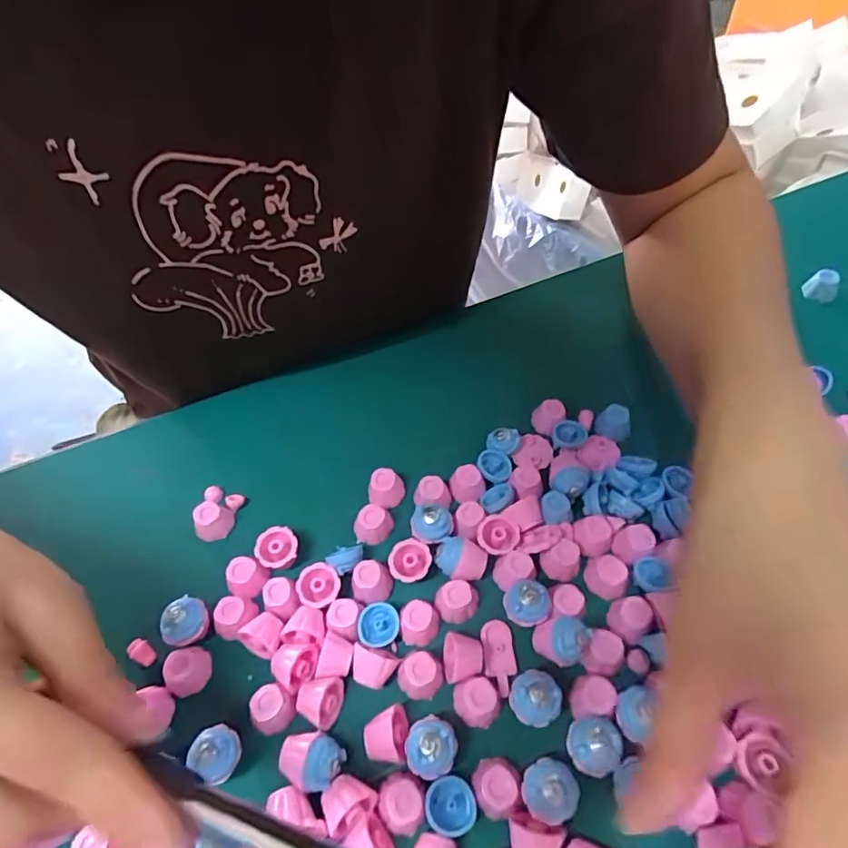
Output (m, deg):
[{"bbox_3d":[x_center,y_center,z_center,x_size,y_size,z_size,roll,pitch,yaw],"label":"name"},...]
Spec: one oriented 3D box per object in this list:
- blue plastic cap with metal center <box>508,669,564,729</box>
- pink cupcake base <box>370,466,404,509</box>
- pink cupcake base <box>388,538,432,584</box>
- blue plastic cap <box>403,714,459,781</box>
[{"bbox_3d":[0.046,0.115,0.220,0.020,0.021,0.019,-1,55,2],"label":"blue plastic cap with metal center"},{"bbox_3d":[-0.020,0.036,0.285,0.019,0.016,0.019,-1,55,2],"label":"pink cupcake base"},{"bbox_3d":[-0.007,0.069,0.261,0.020,0.011,0.020,-9,55,-3],"label":"pink cupcake base"},{"bbox_3d":[0.003,0.131,0.213,0.020,0.021,0.021,-1,55,2],"label":"blue plastic cap"}]

